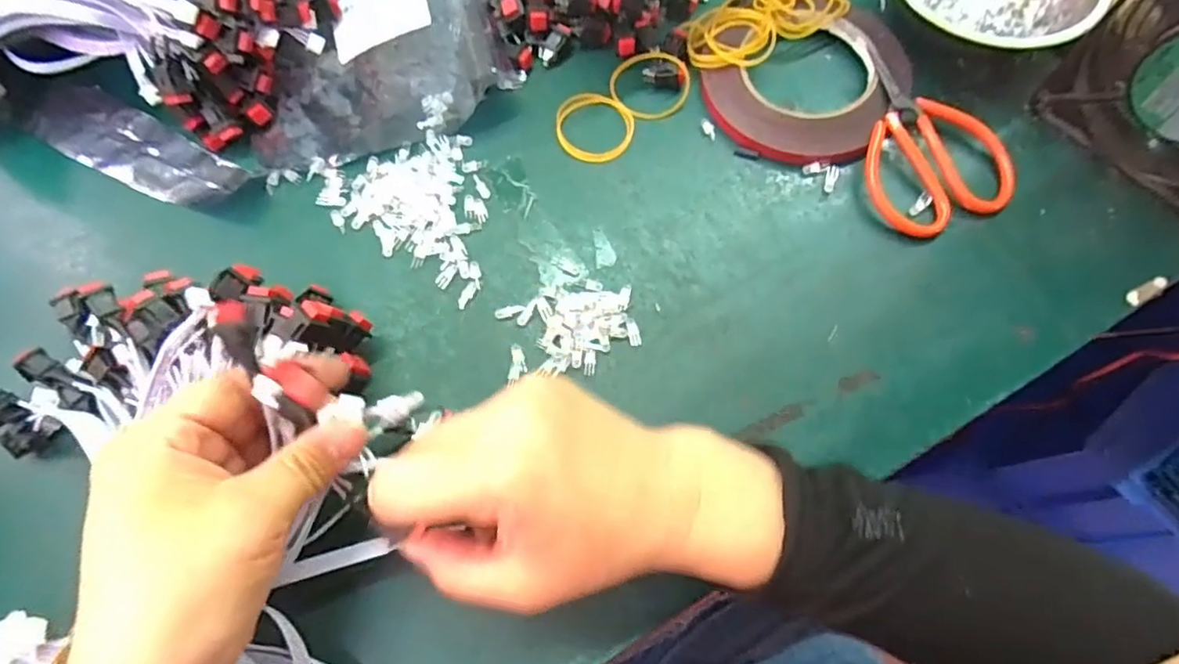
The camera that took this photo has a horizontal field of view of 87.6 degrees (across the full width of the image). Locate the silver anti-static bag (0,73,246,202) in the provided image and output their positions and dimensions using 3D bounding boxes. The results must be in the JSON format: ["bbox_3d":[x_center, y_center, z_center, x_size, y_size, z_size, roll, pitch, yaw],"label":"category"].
[{"bbox_3d":[-0.280,-0.114,0.365,0.162,0.010,0.042,28,72,9],"label":"silver anti-static bag"}]

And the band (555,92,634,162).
[{"bbox_3d":[0.003,-0.124,0.369,0.046,0.004,0.050,0,70,0],"label":"band"}]

